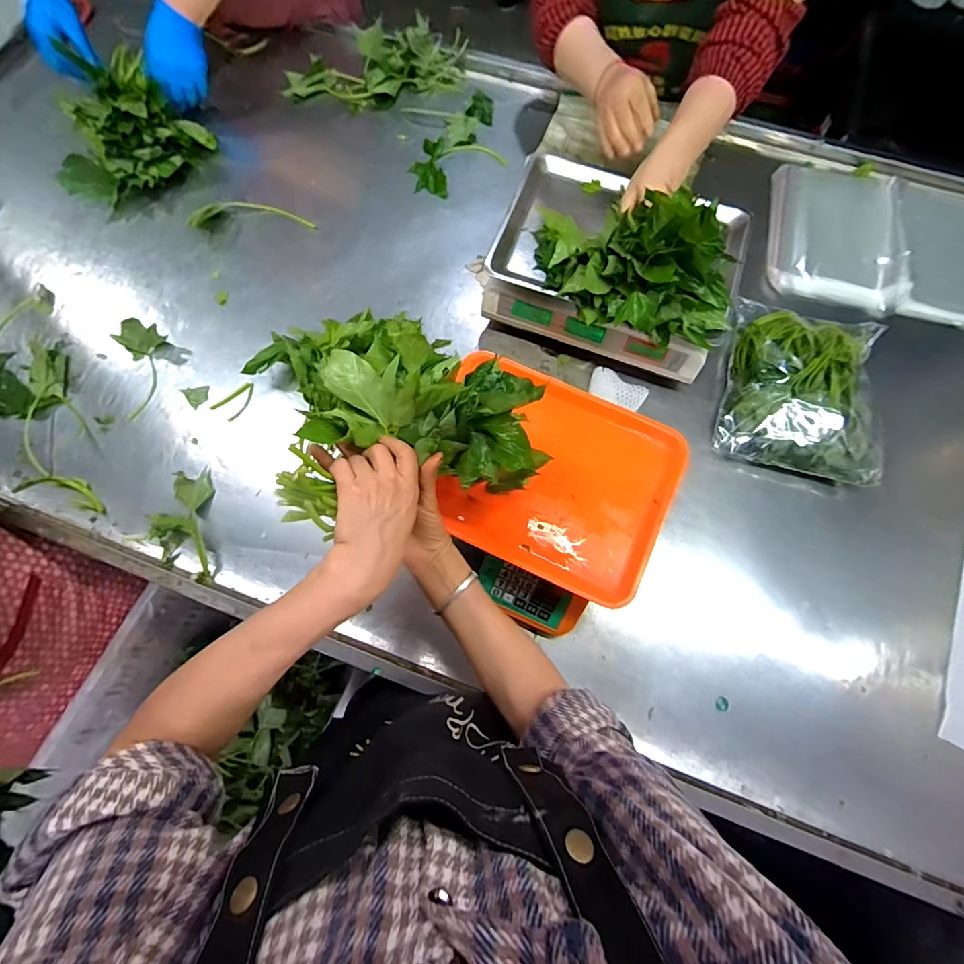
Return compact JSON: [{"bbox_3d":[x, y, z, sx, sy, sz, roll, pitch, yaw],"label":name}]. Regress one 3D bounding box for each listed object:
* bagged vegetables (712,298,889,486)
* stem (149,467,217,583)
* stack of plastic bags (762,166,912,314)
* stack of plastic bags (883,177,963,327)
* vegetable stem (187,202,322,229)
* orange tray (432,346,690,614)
[{"bbox_3d":[0.479,-0.139,0.684,0.211,0.088,0.254,20,79,4],"label":"bagged vegetables"},{"bbox_3d":[-0.418,0.060,0.645,0.076,0.041,0.164,-7,78,-1],"label":"stem"},{"bbox_3d":[0.596,-0.422,0.785,0.196,0.024,0.287,9,74,16],"label":"stack of plastic bags"},{"bbox_3d":[0.705,-0.348,0.693,0.166,0.043,0.239,18,79,4],"label":"stack of plastic bags"},{"bbox_3d":[-0.414,-0.490,0.839,0.234,0.008,0.064,1,78,0],"label":"vegetable stem"},{"bbox_3d":[0.080,-0.011,0.566,0.290,0.031,0.232,25,79,5],"label":"orange tray"}]

